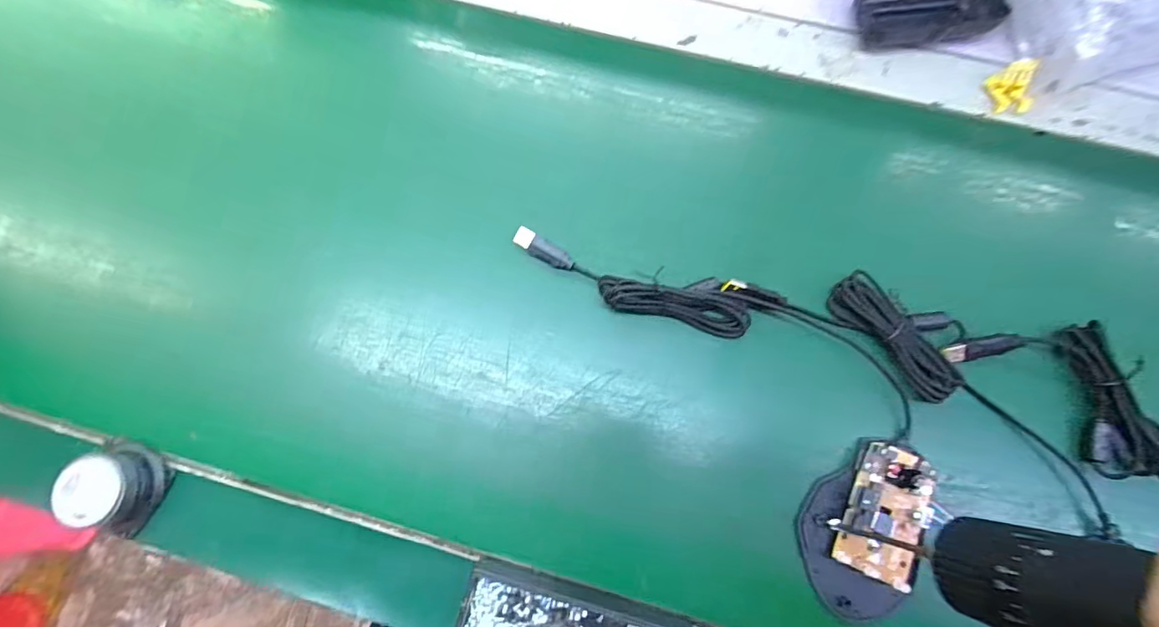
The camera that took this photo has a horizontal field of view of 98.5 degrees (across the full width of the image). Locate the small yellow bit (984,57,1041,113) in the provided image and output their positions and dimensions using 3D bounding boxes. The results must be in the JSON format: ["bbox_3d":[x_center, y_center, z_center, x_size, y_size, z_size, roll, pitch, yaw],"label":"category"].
[{"bbox_3d":[0.341,-0.178,0.391,0.026,0.023,0.036,-6,76,5],"label":"small yellow bit"}]

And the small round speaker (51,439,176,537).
[{"bbox_3d":[-0.302,0.113,0.324,0.049,0.034,0.050,22,80,11],"label":"small round speaker"}]

